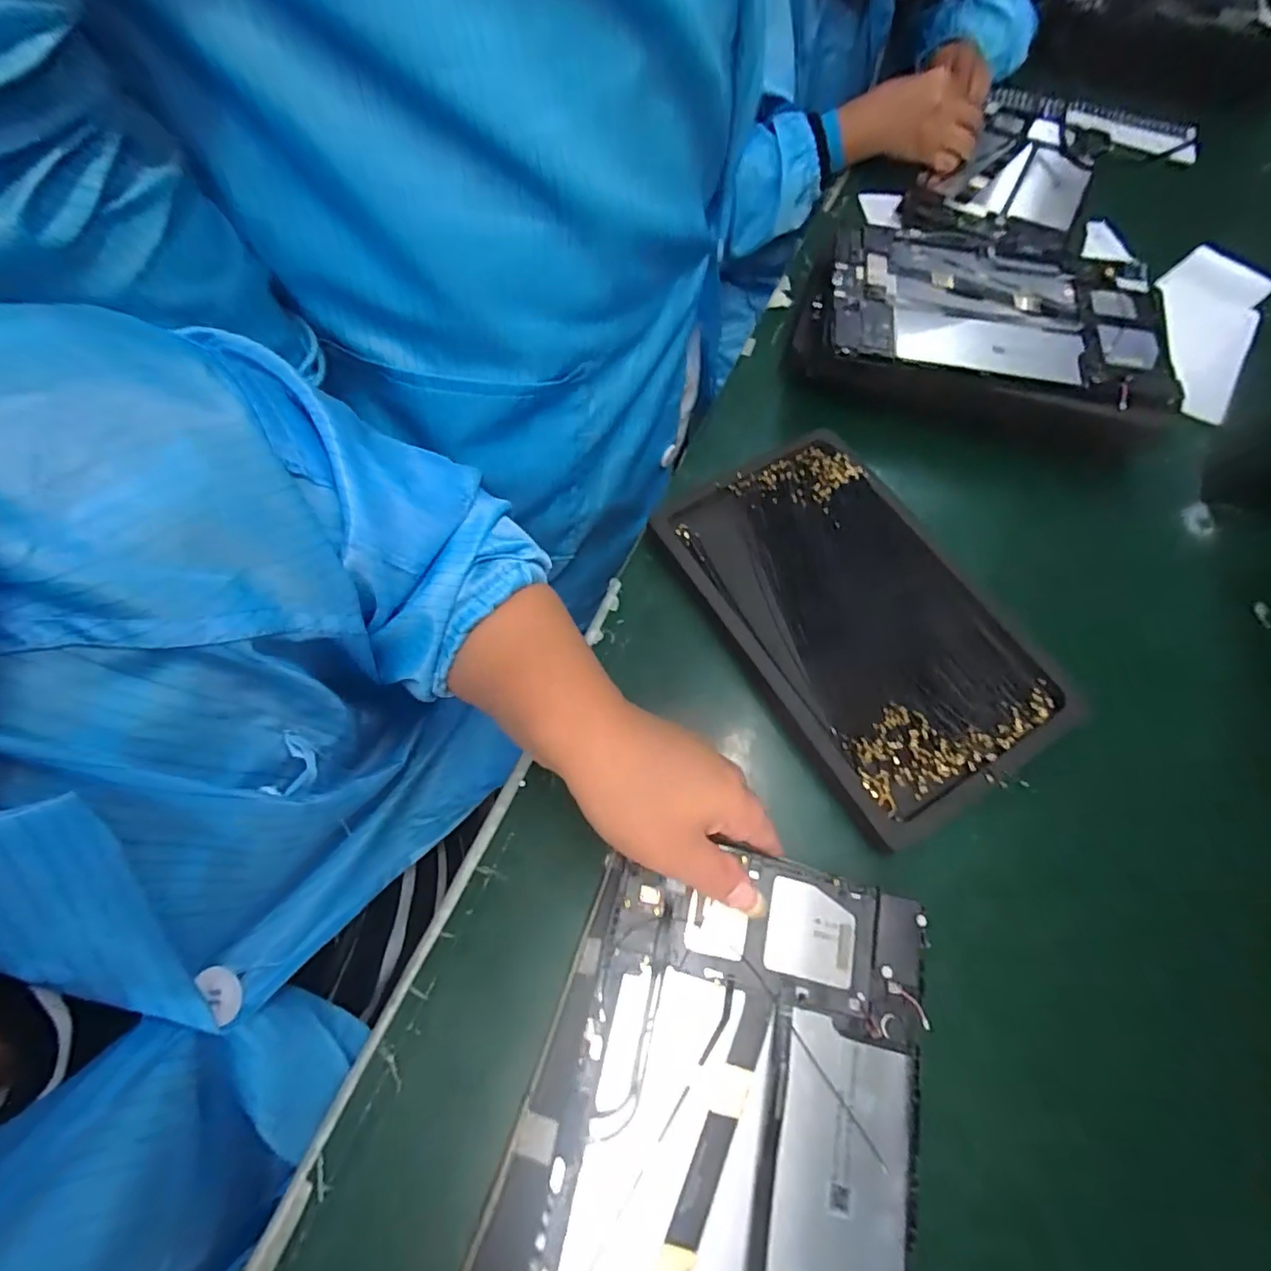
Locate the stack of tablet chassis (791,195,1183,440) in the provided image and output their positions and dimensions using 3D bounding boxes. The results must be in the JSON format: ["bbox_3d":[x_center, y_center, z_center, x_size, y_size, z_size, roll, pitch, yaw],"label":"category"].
[{"bbox_3d":[0.264,-0.238,0.444,0.264,0.043,0.183,16,66,6],"label":"stack of tablet chassis"}]

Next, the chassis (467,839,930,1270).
[{"bbox_3d":[0.035,0.220,0.248,0.167,0.009,0.238,17,66,6],"label":"chassis"}]

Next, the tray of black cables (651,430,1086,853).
[{"bbox_3d":[0.139,-0.016,0.367,0.161,0.020,0.246,-29,69,-14],"label":"tray of black cables"}]

